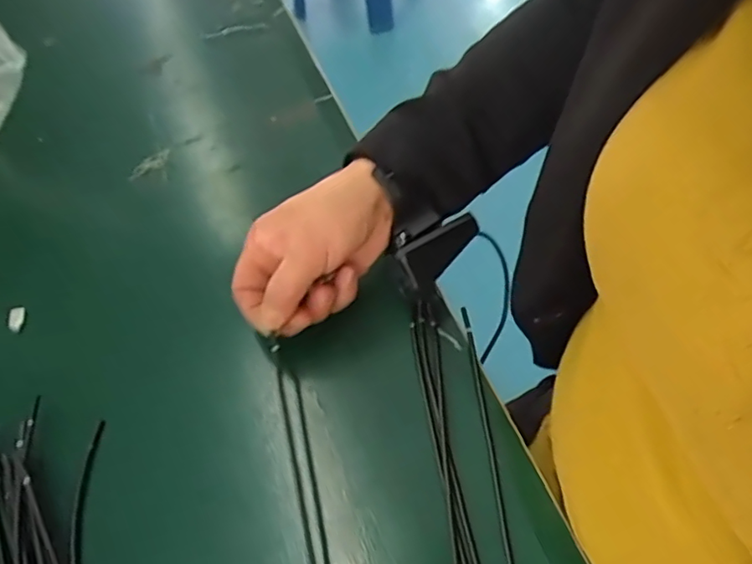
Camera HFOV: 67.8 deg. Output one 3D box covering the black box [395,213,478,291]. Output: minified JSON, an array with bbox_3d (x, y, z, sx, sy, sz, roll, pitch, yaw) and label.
[{"bbox_3d":[0.043,-0.023,0.355,0.064,0.018,0.021,-37,60,-19],"label":"black box"}]

